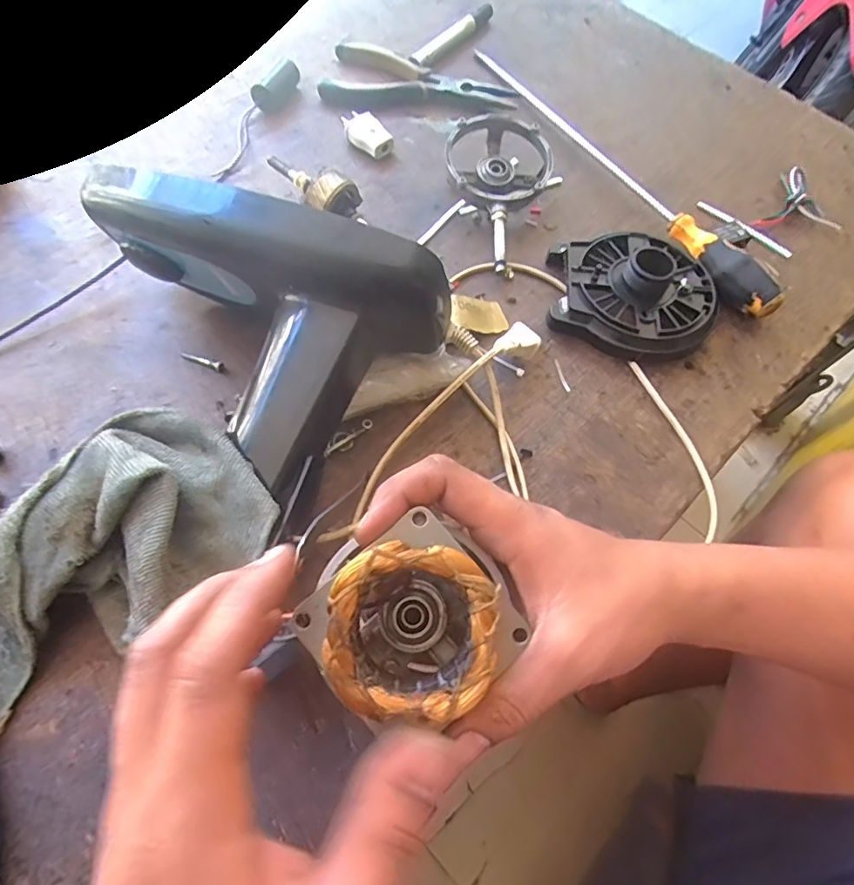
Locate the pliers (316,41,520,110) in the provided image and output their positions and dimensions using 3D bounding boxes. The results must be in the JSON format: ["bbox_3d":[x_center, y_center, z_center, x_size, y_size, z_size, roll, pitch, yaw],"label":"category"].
[{"bbox_3d":[-0.008,-0.348,0.506,0.184,0.018,0.085,13,65,3],"label":"pliers"}]

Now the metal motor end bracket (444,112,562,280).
[{"bbox_3d":[0.053,-0.215,0.436,0.096,0.037,0.147,24,66,9],"label":"metal motor end bracket"}]

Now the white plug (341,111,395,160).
[{"bbox_3d":[-0.056,-0.280,0.471,0.029,0.020,0.051,-36,71,-18],"label":"white plug"}]

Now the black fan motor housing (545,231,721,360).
[{"bbox_3d":[0.157,-0.119,0.397,0.132,0.036,0.112,25,66,9],"label":"black fan motor housing"}]

